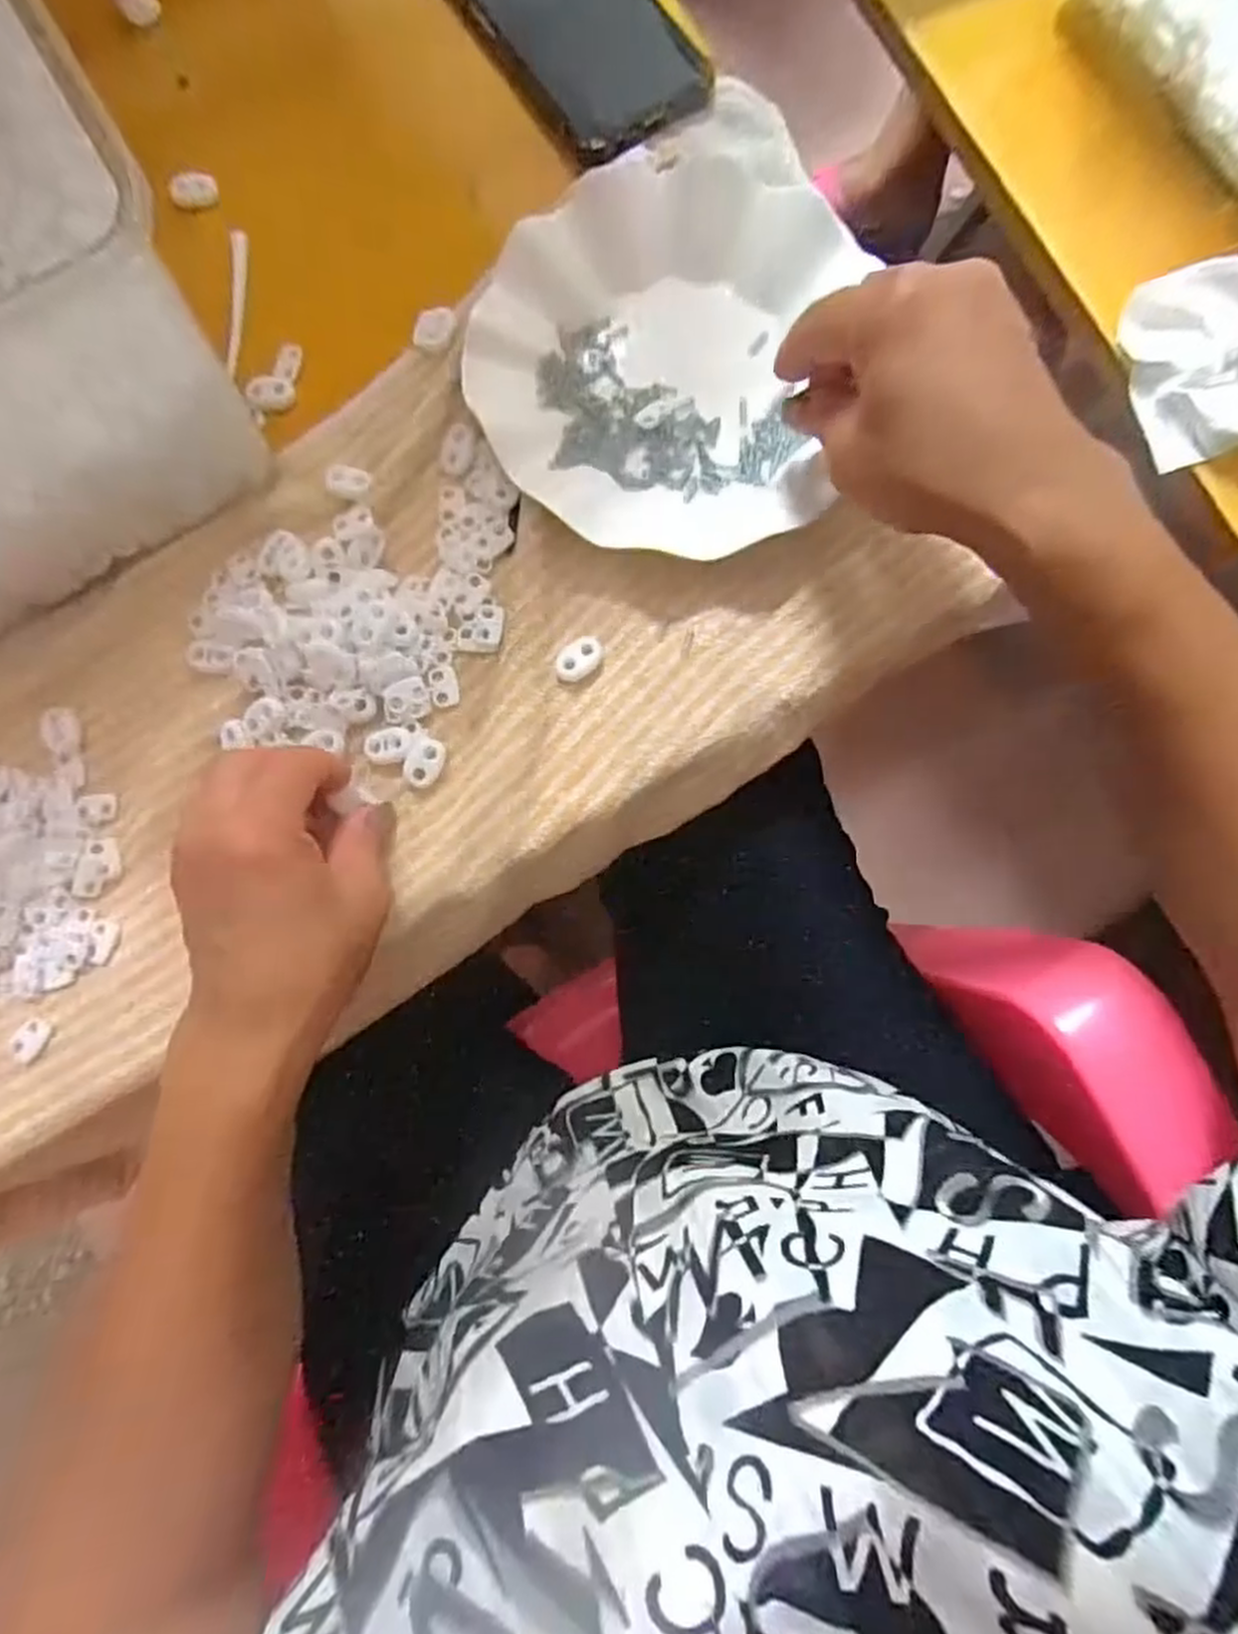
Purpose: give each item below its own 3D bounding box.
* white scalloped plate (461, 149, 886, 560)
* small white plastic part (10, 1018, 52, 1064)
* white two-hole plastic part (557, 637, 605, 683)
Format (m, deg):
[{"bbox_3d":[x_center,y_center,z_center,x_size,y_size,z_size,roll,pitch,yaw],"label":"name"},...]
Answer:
[{"bbox_3d":[0.027,-0.210,0.341,0.169,0.017,0.180,0,81,0],"label":"white scalloped plate"},{"bbox_3d":[-0.251,0.095,0.320,0.012,0.004,0.019,27,82,4],"label":"small white plastic part"},{"bbox_3d":[-0.018,-0.070,0.336,0.022,0.007,0.016,-32,83,-4],"label":"white two-hole plastic part"}]

